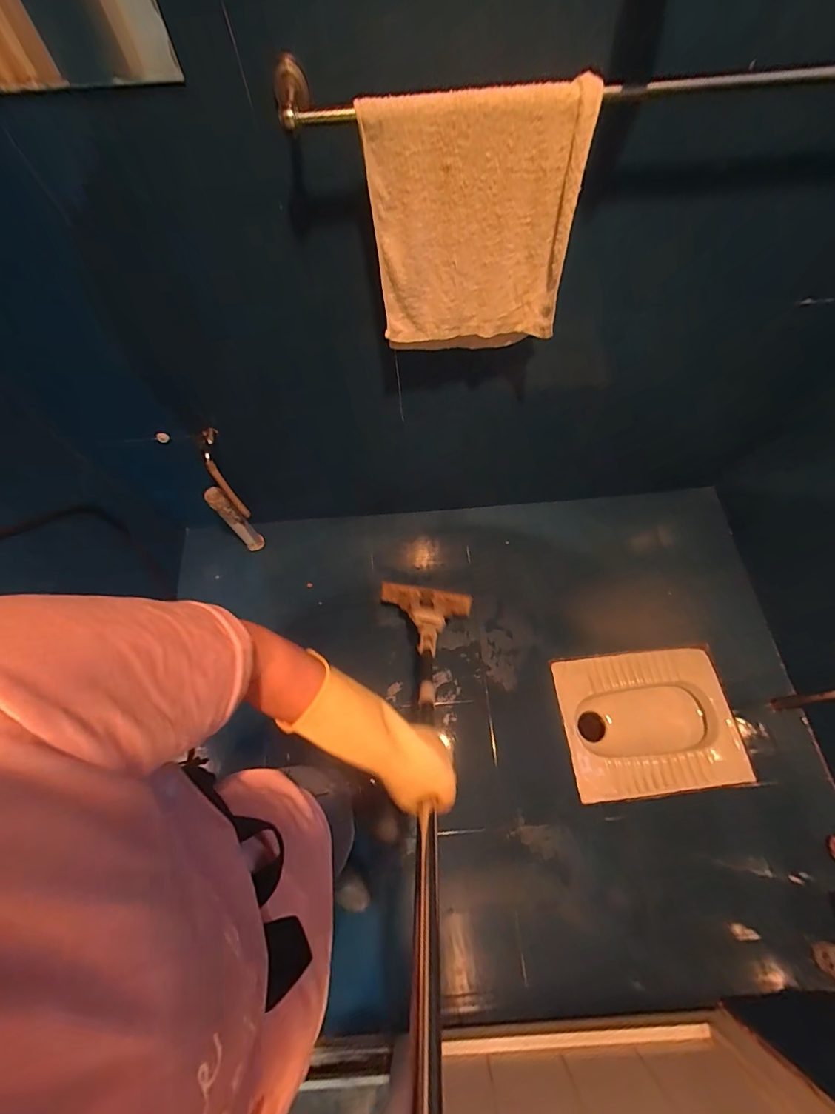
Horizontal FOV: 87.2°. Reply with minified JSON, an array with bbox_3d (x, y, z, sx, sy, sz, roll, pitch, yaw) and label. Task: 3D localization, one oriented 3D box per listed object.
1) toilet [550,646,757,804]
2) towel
[{"bbox_3d":[0.675,0.499,1.336,0.496,0.170,0.388,-6,66,0],"label":"toilet"},{"bbox_3d":[0.082,-0.465,0.665,0.287,0.351,0.042,-6,66,0],"label":"towel"}]

